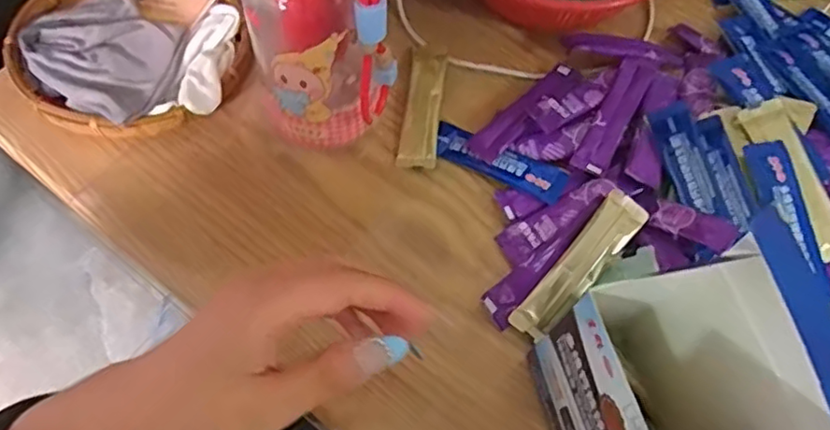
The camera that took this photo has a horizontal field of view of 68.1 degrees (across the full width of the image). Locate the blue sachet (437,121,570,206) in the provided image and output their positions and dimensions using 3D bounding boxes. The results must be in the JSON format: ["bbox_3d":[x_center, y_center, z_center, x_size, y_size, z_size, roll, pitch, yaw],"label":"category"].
[{"bbox_3d":[0.056,-0.036,0.413,0.092,0.014,0.026,27,66,10],"label":"blue sachet"}]

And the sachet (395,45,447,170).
[{"bbox_3d":[0.006,-0.078,0.433,0.026,0.010,0.098,6,64,0],"label":"sachet"}]

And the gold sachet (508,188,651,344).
[{"bbox_3d":[0.099,0.031,0.370,0.025,0.005,0.102,40,89,15],"label":"gold sachet"}]

